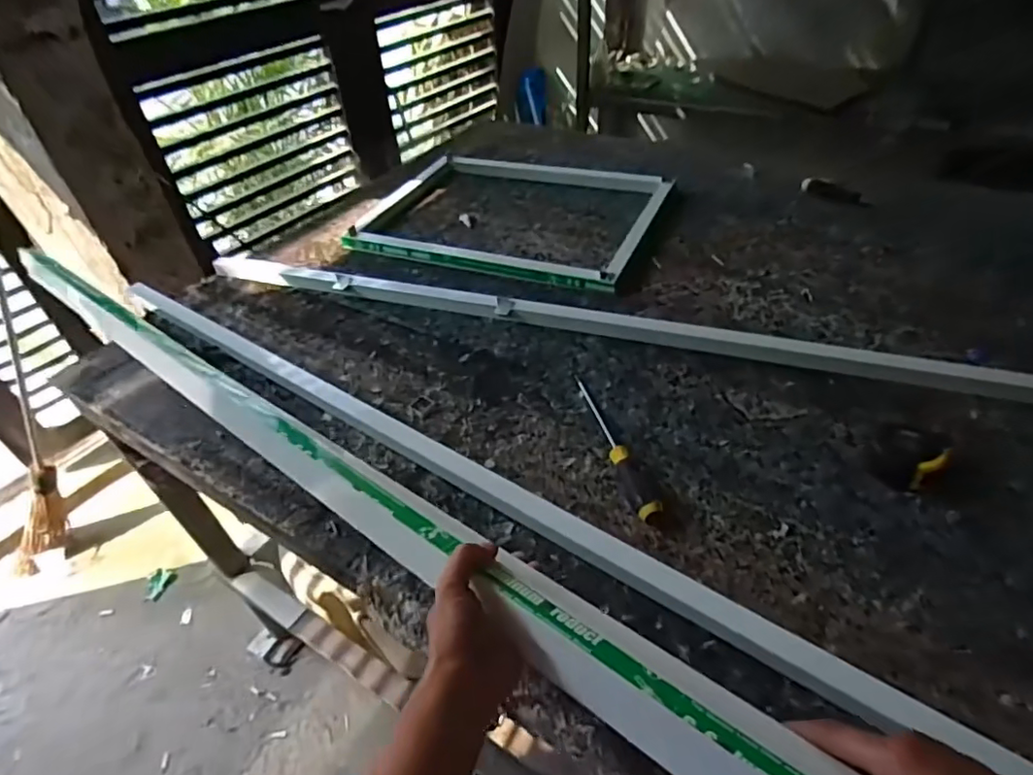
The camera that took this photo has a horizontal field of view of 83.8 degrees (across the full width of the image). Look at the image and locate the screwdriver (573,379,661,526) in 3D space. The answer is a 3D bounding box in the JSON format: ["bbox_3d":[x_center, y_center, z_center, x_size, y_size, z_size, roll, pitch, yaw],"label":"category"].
[{"bbox_3d":[0.116,0.059,0.687,0.033,0.027,0.239,-12,41,-6],"label":"screwdriver"}]

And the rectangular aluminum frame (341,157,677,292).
[{"bbox_3d":[-0.006,-0.358,1.154,0.585,0.034,0.477,14,45,23],"label":"rectangular aluminum frame"}]

